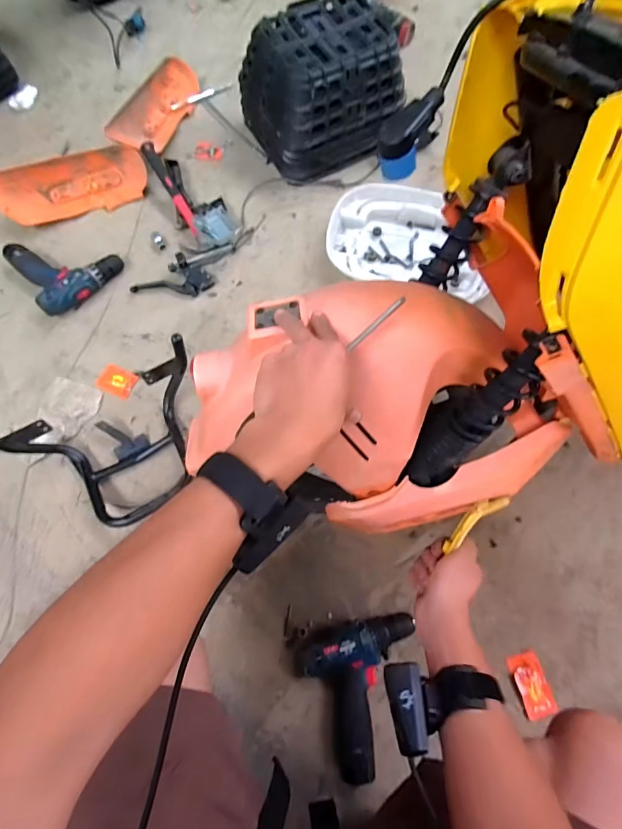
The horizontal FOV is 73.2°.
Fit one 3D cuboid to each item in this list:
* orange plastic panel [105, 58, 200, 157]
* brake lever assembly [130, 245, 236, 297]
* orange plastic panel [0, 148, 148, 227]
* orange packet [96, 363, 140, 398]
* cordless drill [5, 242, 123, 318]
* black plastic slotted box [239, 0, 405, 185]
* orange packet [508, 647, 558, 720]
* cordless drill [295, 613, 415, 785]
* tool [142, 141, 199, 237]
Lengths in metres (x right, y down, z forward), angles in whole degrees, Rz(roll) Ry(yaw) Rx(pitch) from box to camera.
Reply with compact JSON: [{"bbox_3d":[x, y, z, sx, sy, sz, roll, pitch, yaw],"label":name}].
[{"bbox_3d":[-0.363,-0.741,1.014,0.111,0.041,0.343,29,66,-22],"label":"orange plastic panel"},{"bbox_3d":[-0.257,-0.293,0.873,0.224,0.038,0.083,-31,73,-11],"label":"brake lever assembly"},{"bbox_3d":[-0.538,-0.505,0.928,0.338,0.040,0.122,-15,98,-10],"label":"orange plastic panel"},{"bbox_3d":[-0.376,-0.065,0.812,0.074,0.007,0.056,21,71,7],"label":"orange packet"},{"bbox_3d":[-0.504,-0.312,0.867,0.183,0.048,0.184,-37,74,-13],"label":"cordless drill"},{"bbox_3d":[0.023,-0.712,0.934,0.290,0.212,0.240,-27,72,-10],"label":"black plastic slotted box"},{"bbox_3d":[0.349,0.424,0.657,0.049,0.015,0.084,-11,70,-4],"label":"orange packet"},{"bbox_3d":[0.083,0.417,0.629,0.179,0.050,0.189,-13,70,-5],"label":"cordless drill"},{"bbox_3d":[-0.302,-0.491,0.918,0.028,0.034,0.233,-30,89,-11],"label":"tool"}]

